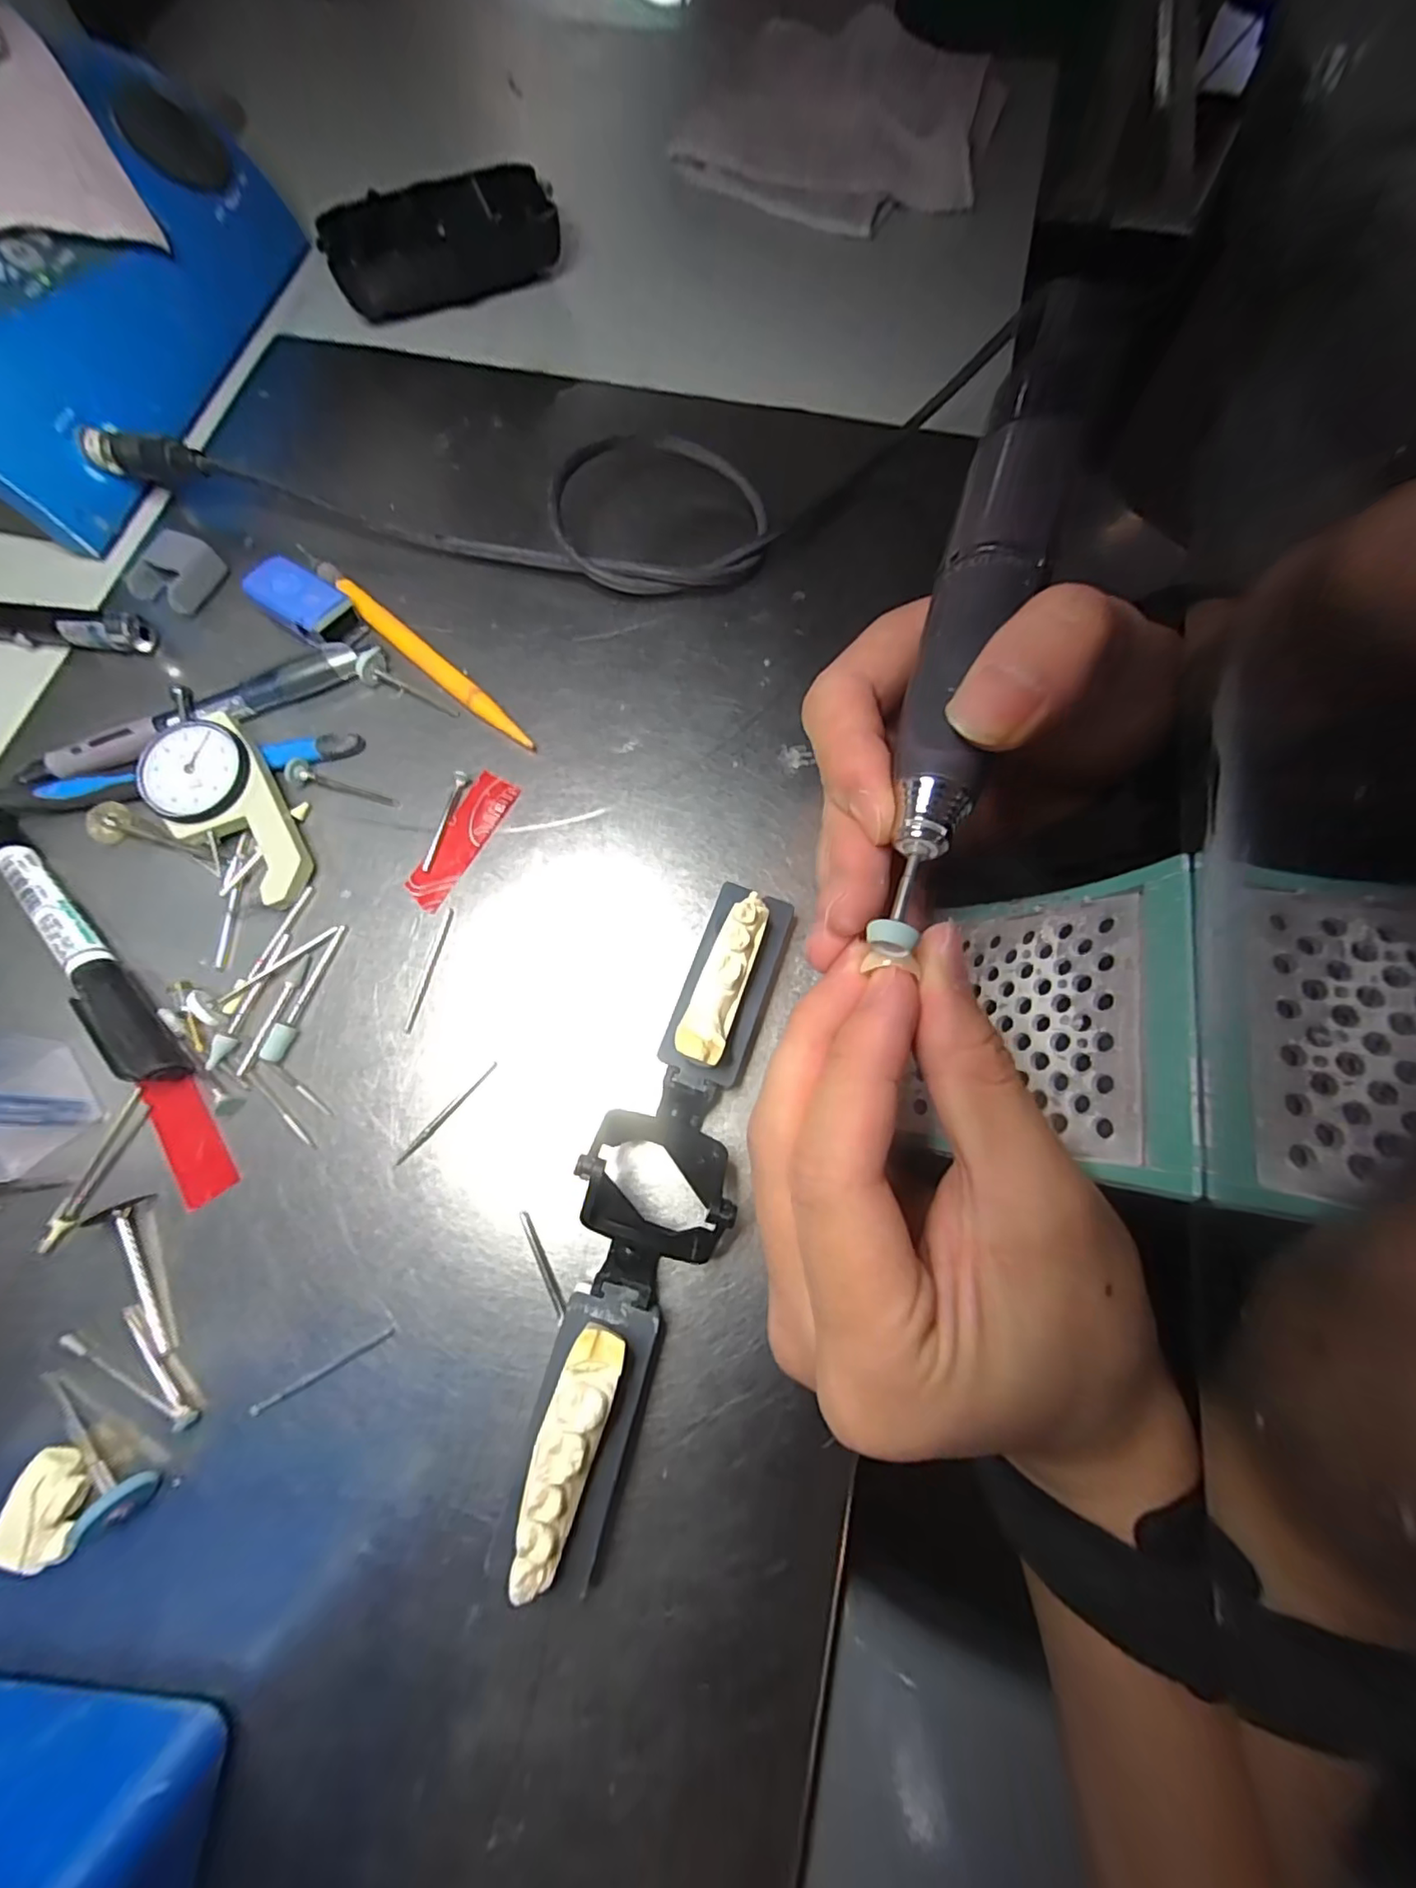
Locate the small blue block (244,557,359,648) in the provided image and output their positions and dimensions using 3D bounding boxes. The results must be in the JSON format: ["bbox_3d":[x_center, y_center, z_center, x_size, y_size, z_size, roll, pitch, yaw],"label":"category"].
[{"bbox_3d":[-0.161,-0.137,0.237,0.040,0.011,0.022,36,77,10],"label":"small blue block"}]

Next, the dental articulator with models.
[{"bbox_3d":[-0.012,0.065,0.171,0.037,0.030,0.184,13,74,4],"label":"dental articulator with models"}]

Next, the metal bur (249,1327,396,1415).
[{"bbox_3d":[-0.110,0.122,0.170,0.042,0.004,0.004,-27,75,-7],"label":"metal bur"}]

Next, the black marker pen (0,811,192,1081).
[{"bbox_3d":[-0.217,-0.001,0.202,0.130,0.012,0.017,43,78,12],"label":"black marker pen"}]

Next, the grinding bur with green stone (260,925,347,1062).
[{"bbox_3d":[-0.135,0.016,0.200,0.005,0.006,0.048,16,74,5],"label":"grinding bur with green stone"}]

